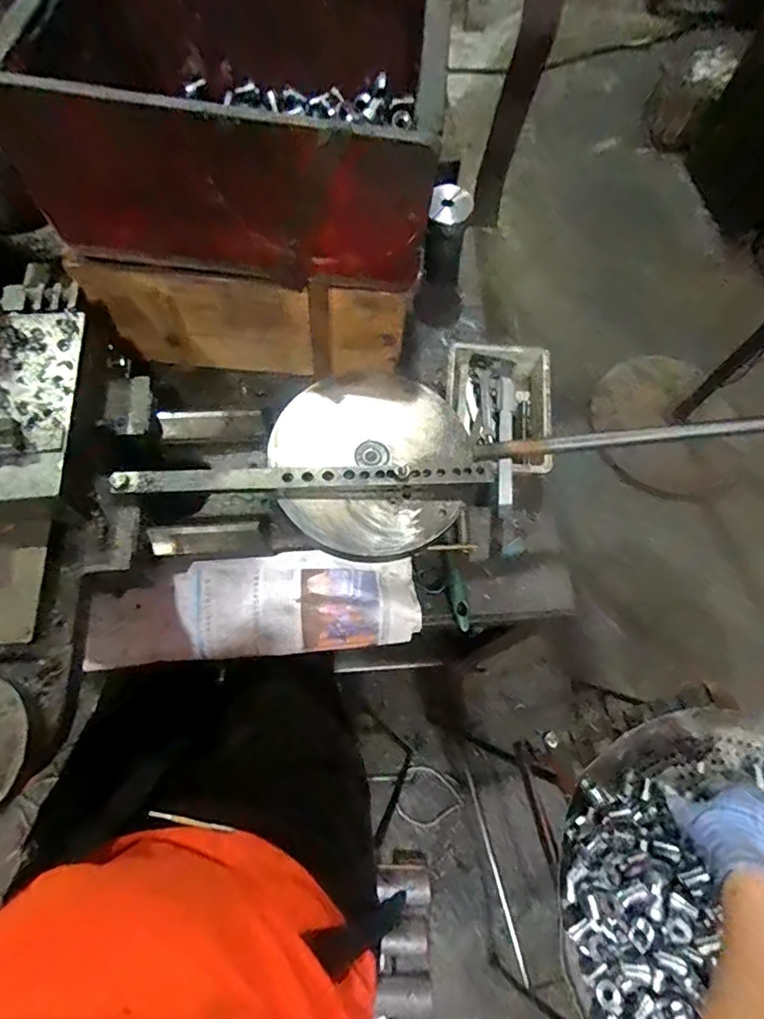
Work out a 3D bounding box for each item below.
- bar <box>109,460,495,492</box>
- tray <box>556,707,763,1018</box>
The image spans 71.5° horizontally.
[{"bbox_3d":[-0.065,-0.033,0.469,0.329,0.019,0.026,-2,68,-4],"label":"bar"},{"bbox_3d":[0.369,0.384,0.505,0.371,0.091,0.350,1,68,-3],"label":"tray"}]

